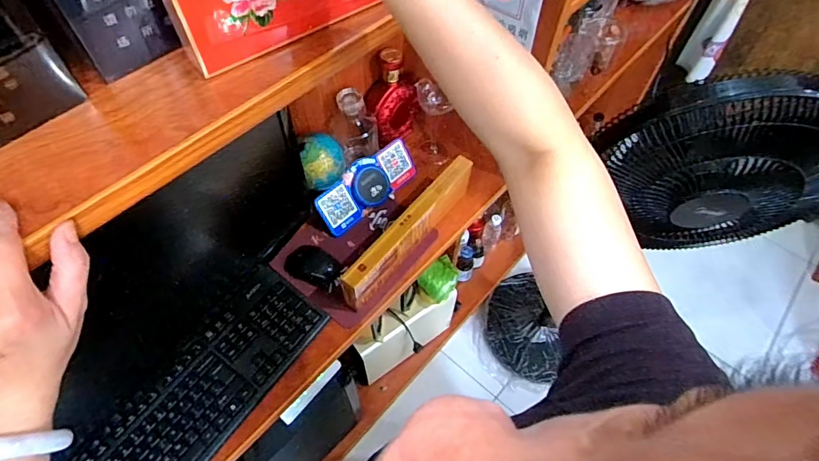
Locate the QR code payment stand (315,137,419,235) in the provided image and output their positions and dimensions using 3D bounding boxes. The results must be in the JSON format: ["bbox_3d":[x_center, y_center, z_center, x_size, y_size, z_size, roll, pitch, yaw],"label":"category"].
[{"bbox_3d":[-0.078,-0.087,0.895,0.226,0.072,0.069,-37,64,-22],"label":"QR code payment stand"}]

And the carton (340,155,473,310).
[{"bbox_3d":[0.005,0.000,0.797,0.035,0.095,0.319,35,63,20],"label":"carton"}]

